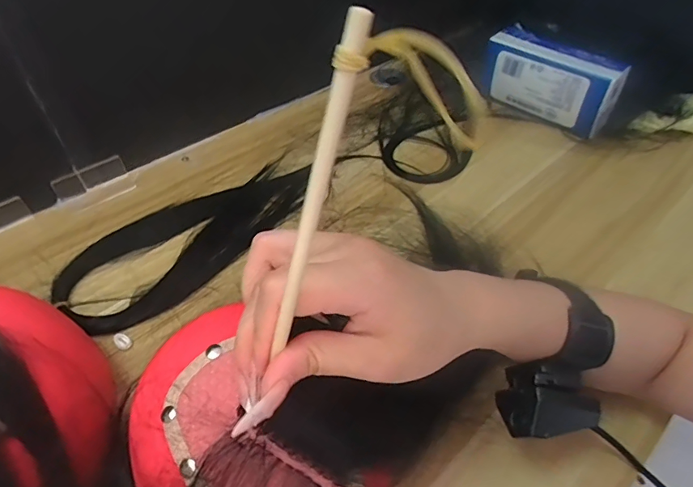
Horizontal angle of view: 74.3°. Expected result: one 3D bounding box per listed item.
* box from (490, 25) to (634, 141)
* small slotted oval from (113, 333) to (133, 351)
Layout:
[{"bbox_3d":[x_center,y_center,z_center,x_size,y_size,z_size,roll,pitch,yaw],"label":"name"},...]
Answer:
[{"bbox_3d":[0.270,-0.216,0.617,0.177,0.088,0.047,34,56,28],"label":"box"},{"bbox_3d":[-0.201,0.087,0.410,0.017,0.005,0.012,34,56,28],"label":"small slotted oval"}]

